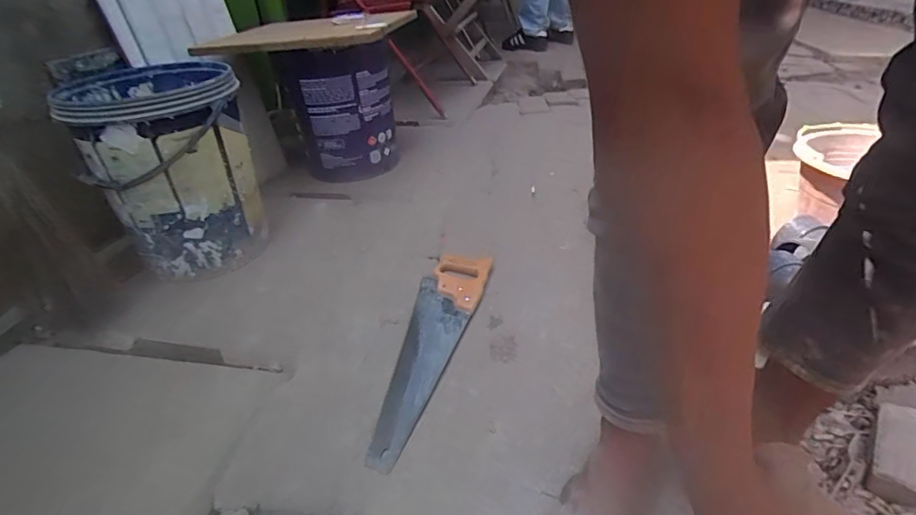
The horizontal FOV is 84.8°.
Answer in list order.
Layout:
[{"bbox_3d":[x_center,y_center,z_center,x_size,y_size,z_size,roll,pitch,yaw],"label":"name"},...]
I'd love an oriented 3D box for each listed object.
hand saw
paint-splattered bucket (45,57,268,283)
[{"bbox_3d":[-0.043,0.133,0.837,0.114,0.021,0.477,5,35,13],"label":"hand saw"},{"bbox_3d":[-0.593,-0.183,1.069,0.293,0.382,0.338,-24,39,-27],"label":"paint-splattered bucket"}]

